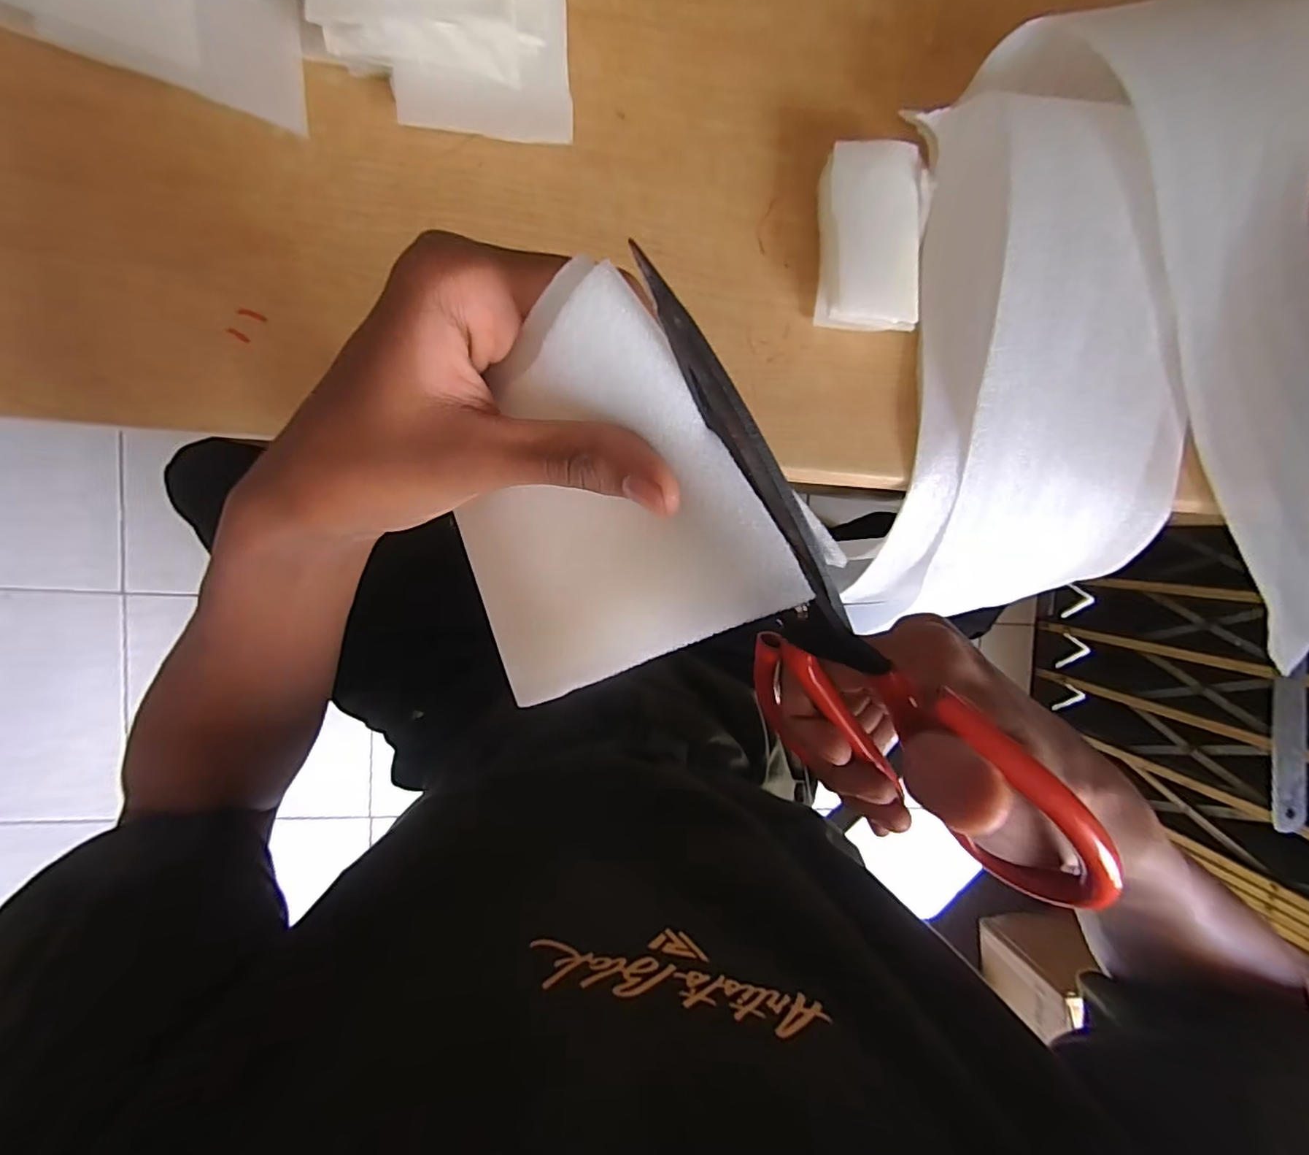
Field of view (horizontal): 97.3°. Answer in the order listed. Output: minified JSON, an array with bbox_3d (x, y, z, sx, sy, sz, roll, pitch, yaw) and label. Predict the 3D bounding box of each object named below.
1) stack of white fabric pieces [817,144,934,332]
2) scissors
[{"bbox_3d":[0.124,-0.190,0.330,0.062,0.025,0.095,-3,96,-8],"label":"stack of white fabric pieces"},{"bbox_3d":[0.050,0.024,0.173,0.214,0.078,0.010,49,55,-8],"label":"scissors"}]

